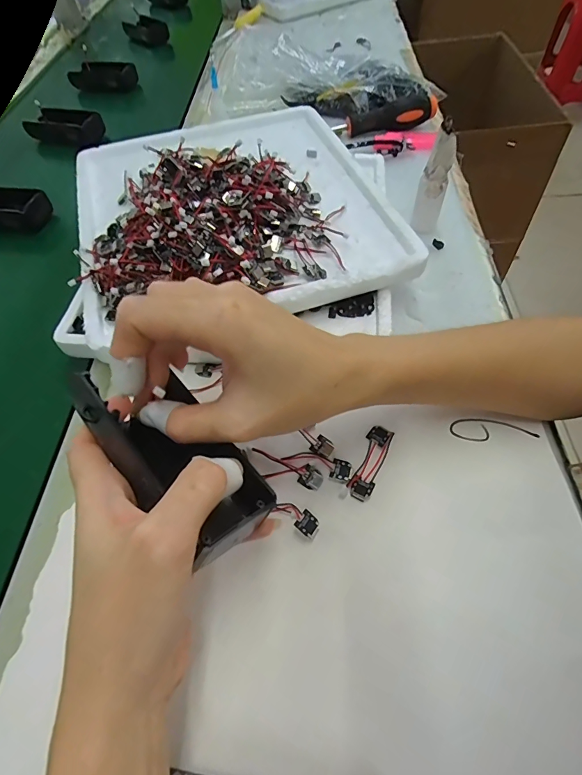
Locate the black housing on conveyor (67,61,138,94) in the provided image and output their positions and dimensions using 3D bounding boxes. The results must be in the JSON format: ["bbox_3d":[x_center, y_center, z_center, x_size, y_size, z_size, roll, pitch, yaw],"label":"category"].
[{"bbox_3d":[-0.308,-0.503,0.646,0.114,0.034,0.047,7,57,10],"label":"black housing on conveyor"}]

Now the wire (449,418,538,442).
[{"bbox_3d":[0.131,0.026,0.256,0.056,0.004,0.017,-4,58,1],"label":"wire"}]

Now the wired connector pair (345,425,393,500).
[{"bbox_3d":[0.049,0.046,0.245,0.015,0.004,0.049,19,60,18],"label":"wired connector pair"}]

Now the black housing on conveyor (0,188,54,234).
[{"bbox_3d":[-0.329,-0.202,0.456,0.110,0.034,0.051,8,57,11],"label":"black housing on conveyor"}]

